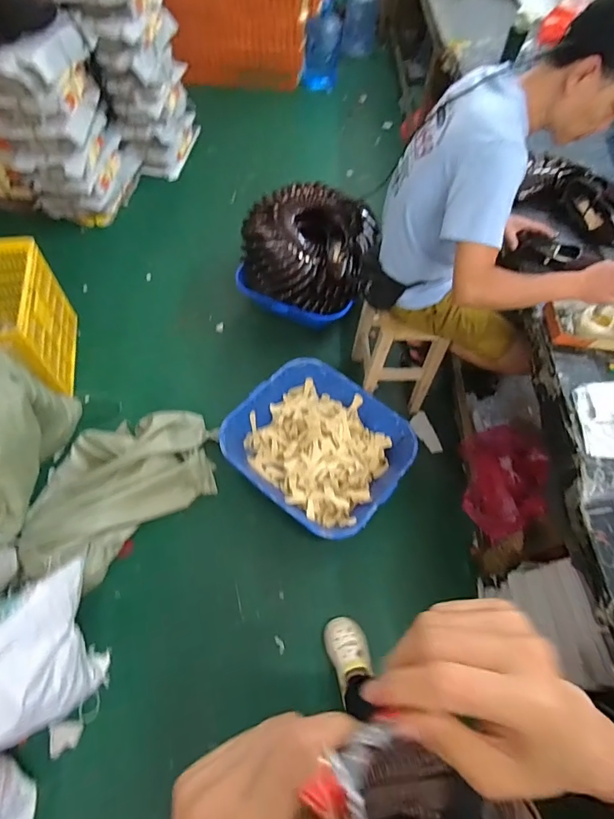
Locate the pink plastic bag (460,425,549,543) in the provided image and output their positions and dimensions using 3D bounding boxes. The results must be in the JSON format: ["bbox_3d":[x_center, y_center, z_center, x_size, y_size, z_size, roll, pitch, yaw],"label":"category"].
[{"bbox_3d":[0.625,0.216,1.360,0.213,0.149,0.352,7,58,1],"label":"pink plastic bag"}]

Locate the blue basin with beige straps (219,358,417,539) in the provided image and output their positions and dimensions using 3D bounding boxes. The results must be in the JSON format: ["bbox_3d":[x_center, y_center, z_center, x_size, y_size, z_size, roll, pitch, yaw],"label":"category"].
[{"bbox_3d":[0.038,0.135,1.525,0.574,0.147,0.516,35,63,17],"label":"blue basin with beige straps"}]

